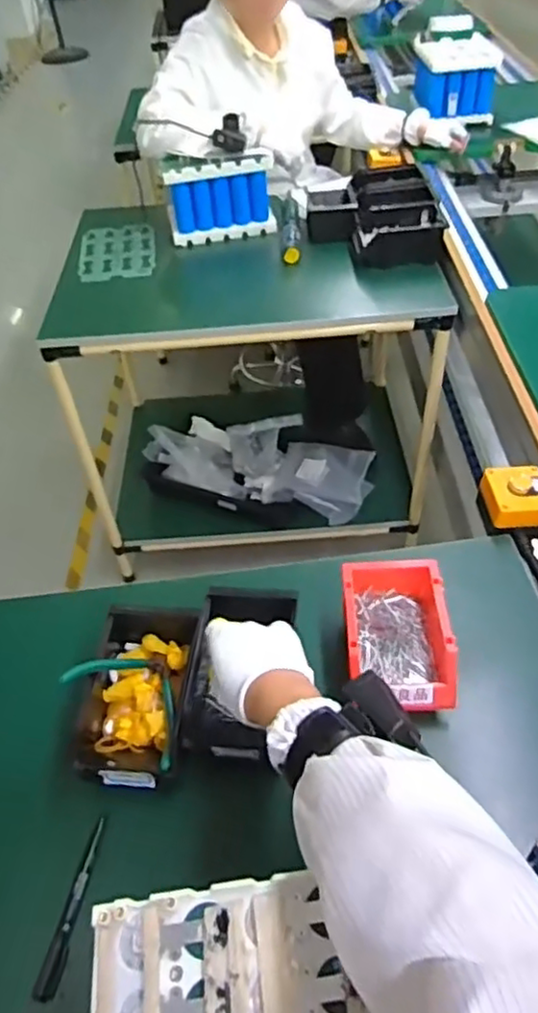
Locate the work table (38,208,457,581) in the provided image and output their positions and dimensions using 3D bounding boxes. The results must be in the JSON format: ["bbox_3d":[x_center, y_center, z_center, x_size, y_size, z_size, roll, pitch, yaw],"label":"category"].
[{"bbox_3d":[-0.019,-0.292,1.701,0.814,0.746,0.597,-2,46,4],"label":"work table"}]

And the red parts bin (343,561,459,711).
[{"bbox_3d":[0.136,0.132,0.705,0.110,0.061,0.168,-2,46,3],"label":"red parts bin"}]

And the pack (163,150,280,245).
[{"bbox_3d":[-0.111,-0.708,1.511,0.243,0.177,0.078,-8,46,-2],"label":"pack"}]

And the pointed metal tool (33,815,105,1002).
[{"bbox_3d":[-0.179,0.359,0.589,0.019,0.010,0.141,3,47,8],"label":"pointed metal tool"}]

